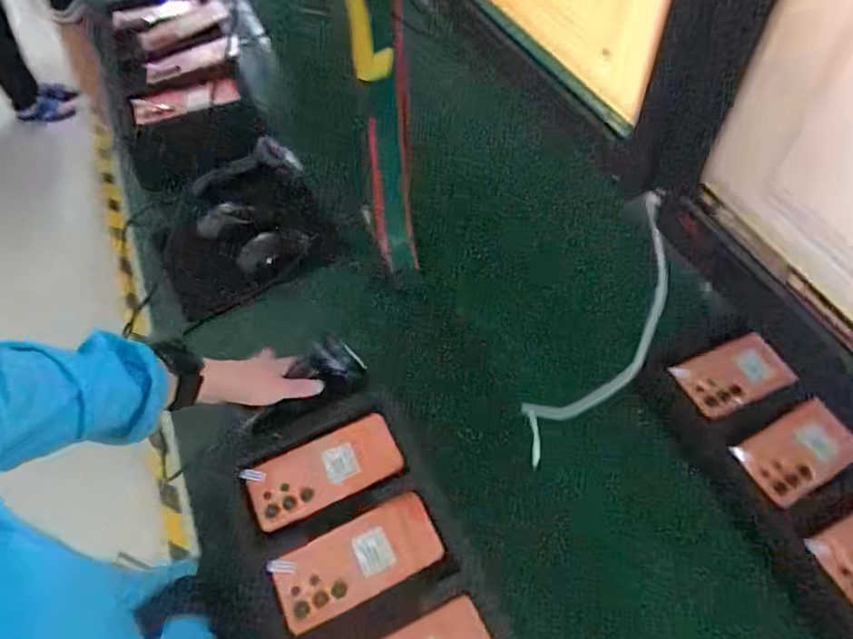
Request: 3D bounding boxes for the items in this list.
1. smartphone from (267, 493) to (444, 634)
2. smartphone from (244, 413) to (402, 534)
[{"bbox_3d":[-0.072,0.251,0.581,0.169,0.005,0.075,-21,58,-16],"label":"smartphone"},{"bbox_3d":[-0.116,0.172,0.633,0.170,0.009,0.074,-22,58,-16],"label":"smartphone"}]

